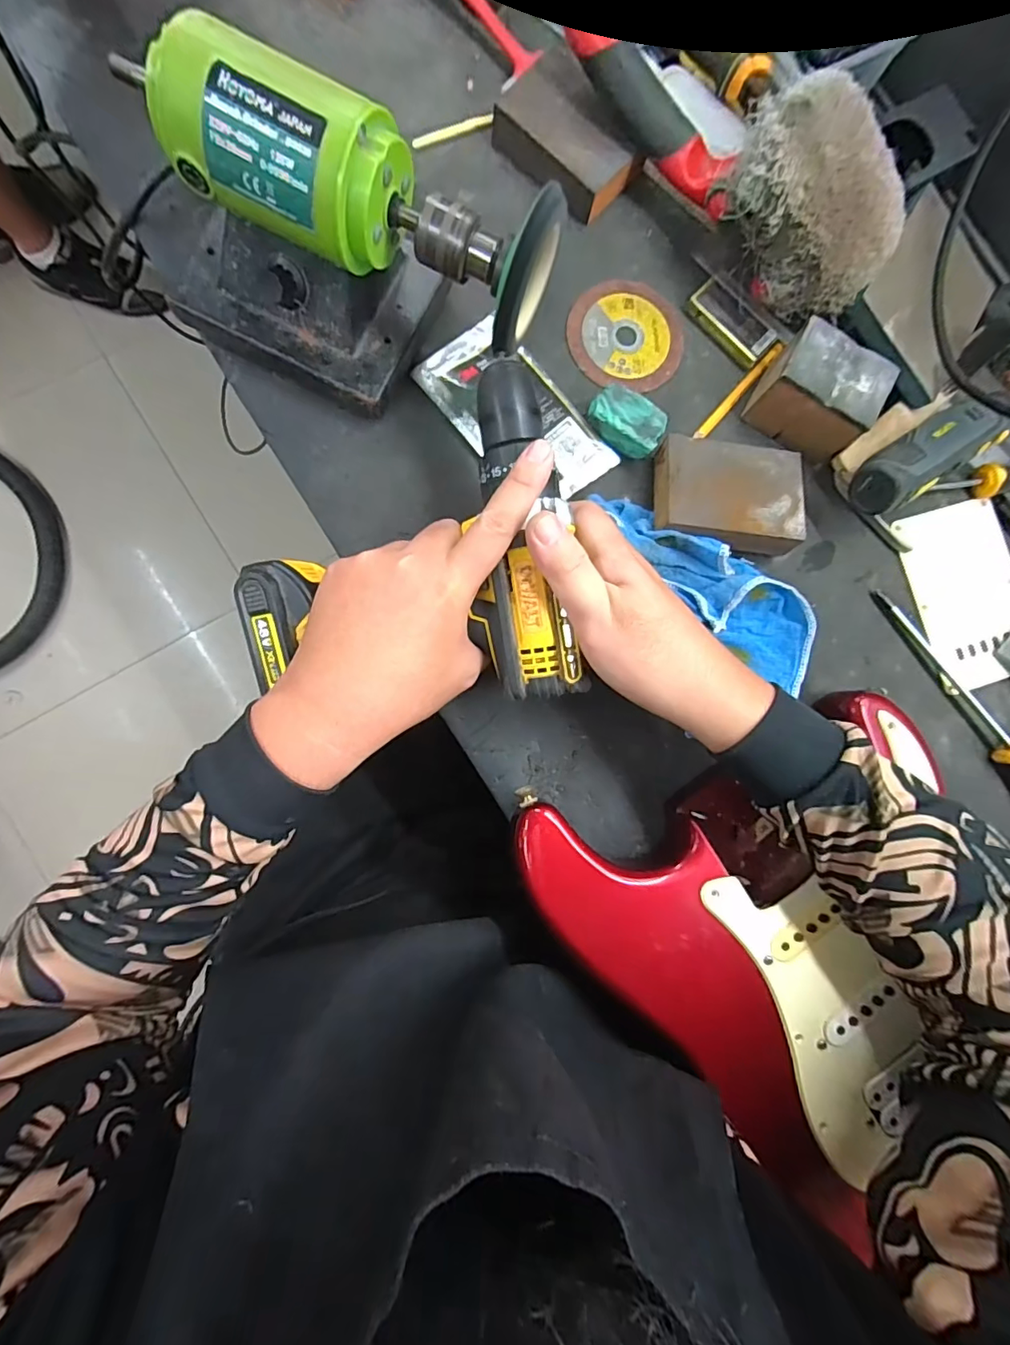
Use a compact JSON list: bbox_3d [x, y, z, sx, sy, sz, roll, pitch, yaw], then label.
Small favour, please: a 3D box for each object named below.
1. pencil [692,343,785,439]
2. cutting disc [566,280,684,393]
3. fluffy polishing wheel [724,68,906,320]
[{"bbox_3d":[0.179,-0.215,0.395,0.009,0.008,0.098,42,84,-4],"label":"pencil"},{"bbox_3d":[0.092,-0.256,0.393,0.087,0.004,0.085,-2,88,-7],"label":"cutting disc"},{"bbox_3d":[0.206,-0.308,0.339,0.085,0.059,0.119,-42,93,-7],"label":"fluffy polishing wheel"}]

